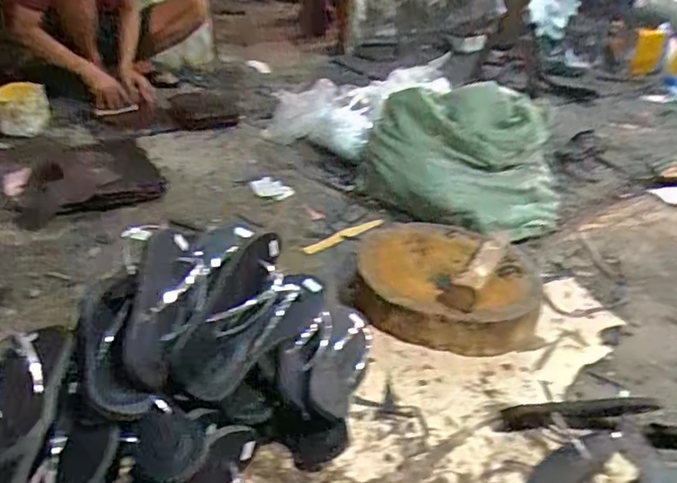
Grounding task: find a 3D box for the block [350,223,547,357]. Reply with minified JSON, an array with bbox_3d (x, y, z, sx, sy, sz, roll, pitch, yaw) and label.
[{"bbox_3d":[0.209,0.078,1.121,0.342,0.130,0.306,5,31,4],"label":"block"}]

